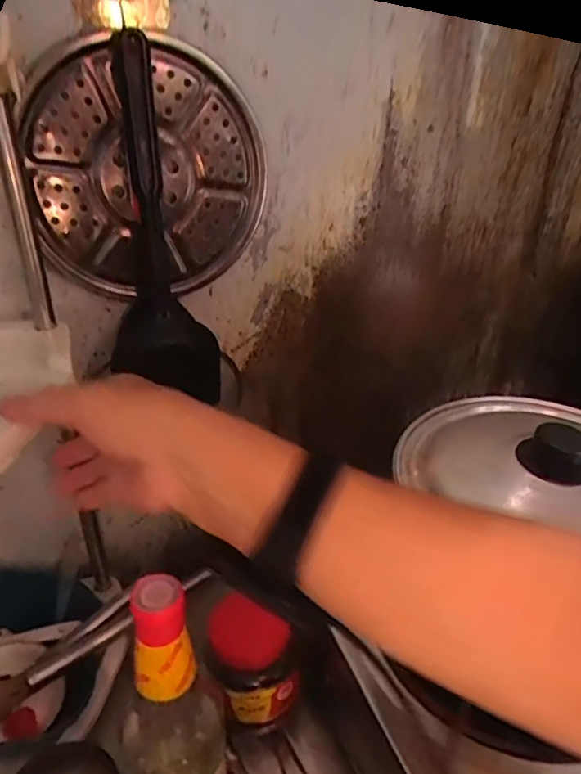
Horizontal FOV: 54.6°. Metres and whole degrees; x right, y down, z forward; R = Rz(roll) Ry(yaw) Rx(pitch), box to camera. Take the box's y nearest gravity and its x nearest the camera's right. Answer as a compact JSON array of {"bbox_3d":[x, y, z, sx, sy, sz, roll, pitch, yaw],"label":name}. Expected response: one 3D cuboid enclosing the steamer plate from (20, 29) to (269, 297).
[{"bbox_3d":[-0.103,-0.159,0.428,0.173,0.176,0.016,-11,35,-18],"label":"steamer plate"}]

